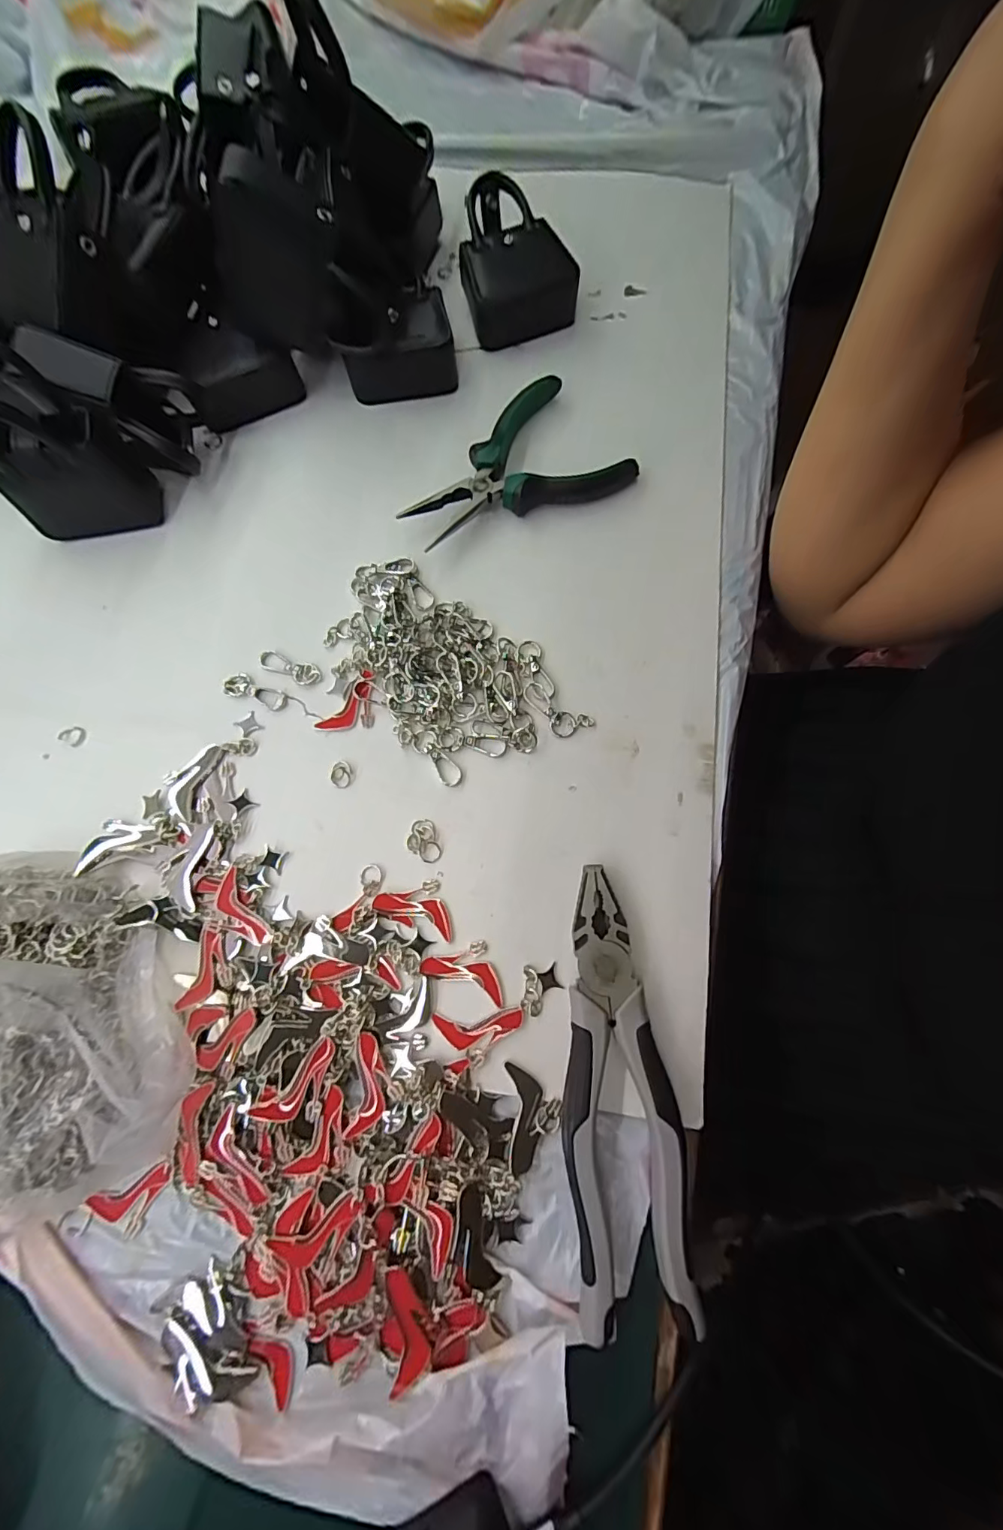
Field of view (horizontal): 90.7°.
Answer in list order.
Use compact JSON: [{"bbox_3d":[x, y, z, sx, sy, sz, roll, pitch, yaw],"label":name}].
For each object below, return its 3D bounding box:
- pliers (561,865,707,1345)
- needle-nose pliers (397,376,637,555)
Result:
[{"bbox_3d":[0.057,0.149,0.243,0.052,0.018,0.188,0,74,1],"label":"pliers"},{"bbox_3d":[0.009,-0.192,0.332,0.146,0.026,0.095,-38,77,-9],"label":"needle-nose pliers"}]

